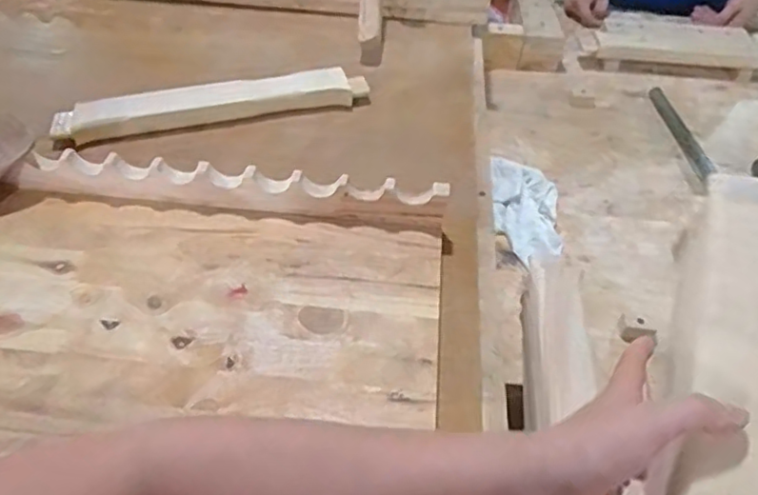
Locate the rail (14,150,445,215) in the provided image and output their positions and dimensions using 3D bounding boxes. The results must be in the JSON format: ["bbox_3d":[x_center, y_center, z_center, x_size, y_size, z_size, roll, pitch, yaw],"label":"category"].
[{"bbox_3d":[-0.160,-0.064,0.664,0.458,0.045,0.014,5,24,1],"label":"rail"}]

